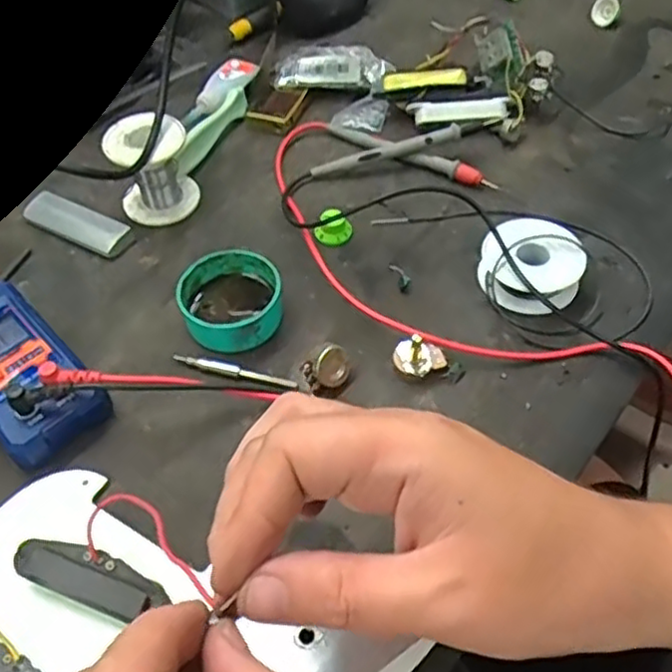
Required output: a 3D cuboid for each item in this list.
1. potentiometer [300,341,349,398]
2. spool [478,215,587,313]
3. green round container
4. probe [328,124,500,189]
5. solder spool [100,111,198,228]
[{"bbox_3d":[-0.006,0.018,0.388,0.024,0.015,0.028,42,79,-4],"label":"potentiometer"},{"bbox_3d":[0.121,-0.044,0.428,0.058,0.027,0.059,-1,53,1],"label":"spool"},{"bbox_3d":[-0.063,-0.020,0.417,0.059,0.026,0.059,-1,53,1],"label":"green round container"},{"bbox_3d":[0.054,-0.135,0.510,0.137,0.013,0.015,25,57,19],"label":"probe"},{"bbox_3d":[-0.125,-0.114,0.475,0.055,0.057,0.051,-16,54,-11],"label":"solder spool"}]

